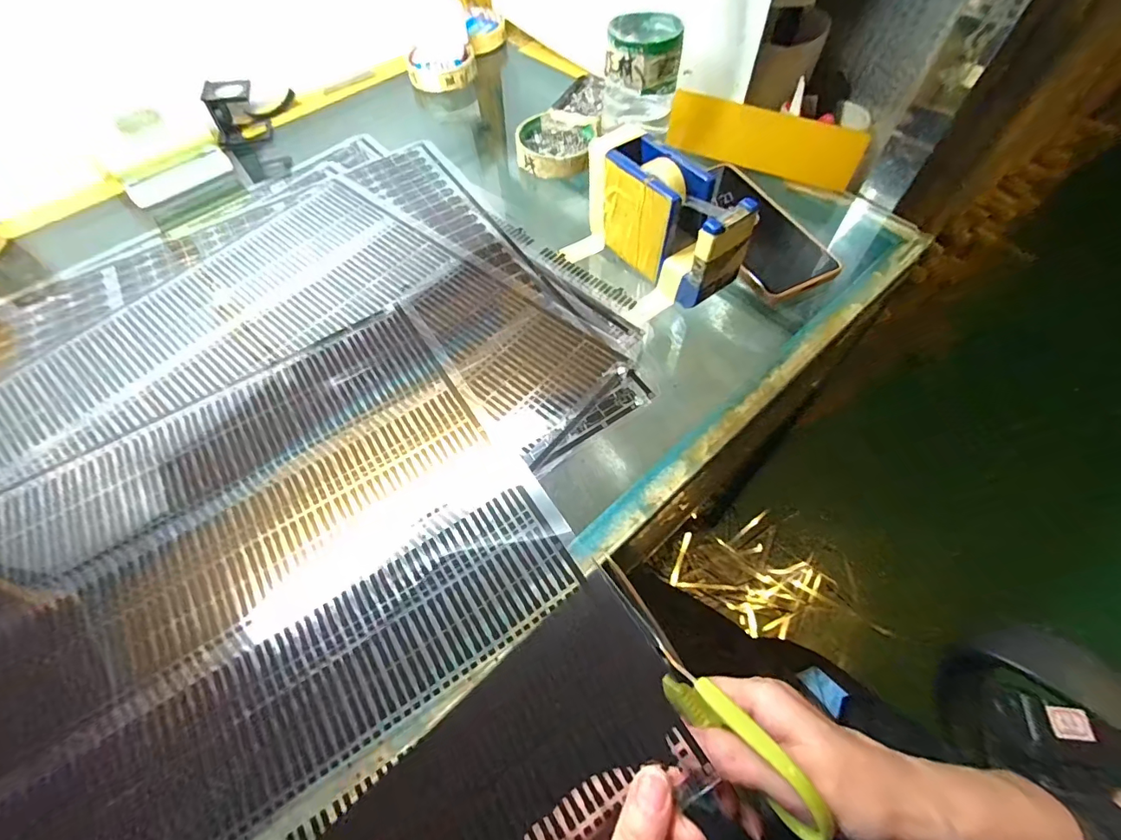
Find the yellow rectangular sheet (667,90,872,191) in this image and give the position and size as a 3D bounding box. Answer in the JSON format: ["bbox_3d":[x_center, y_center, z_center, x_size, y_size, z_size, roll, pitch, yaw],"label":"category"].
[{"bbox_3d":[0.194,-0.273,0.468,0.181,0.050,0.011,24,47,16],"label":"yellow rectangular sheet"}]

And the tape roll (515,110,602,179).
[{"bbox_3d":[-0.002,-0.284,0.497,0.081,0.023,0.086,4,60,5],"label":"tape roll"}]

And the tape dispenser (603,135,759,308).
[{"bbox_3d":[0.083,-0.155,0.381,0.047,0.079,0.129,-35,64,-16],"label":"tape dispenser"}]

